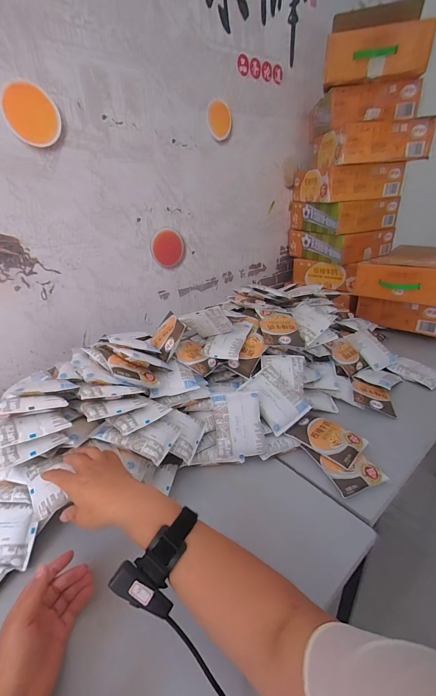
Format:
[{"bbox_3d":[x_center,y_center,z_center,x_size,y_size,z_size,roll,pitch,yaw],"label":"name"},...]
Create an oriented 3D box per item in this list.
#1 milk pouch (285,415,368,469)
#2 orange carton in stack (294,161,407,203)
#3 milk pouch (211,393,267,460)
[{"bbox_3d":[0.215,0.176,0.602,0.089,0.019,0.126,-26,34,-37],"label":"milk pouch"},{"bbox_3d":[0.487,-0.631,1.169,0.284,0.107,0.346,-6,27,-5],"label":"orange carton in stack"},{"bbox_3d":[0.041,0.148,0.597,0.092,0.019,0.124,-5,71,0],"label":"milk pouch"}]

